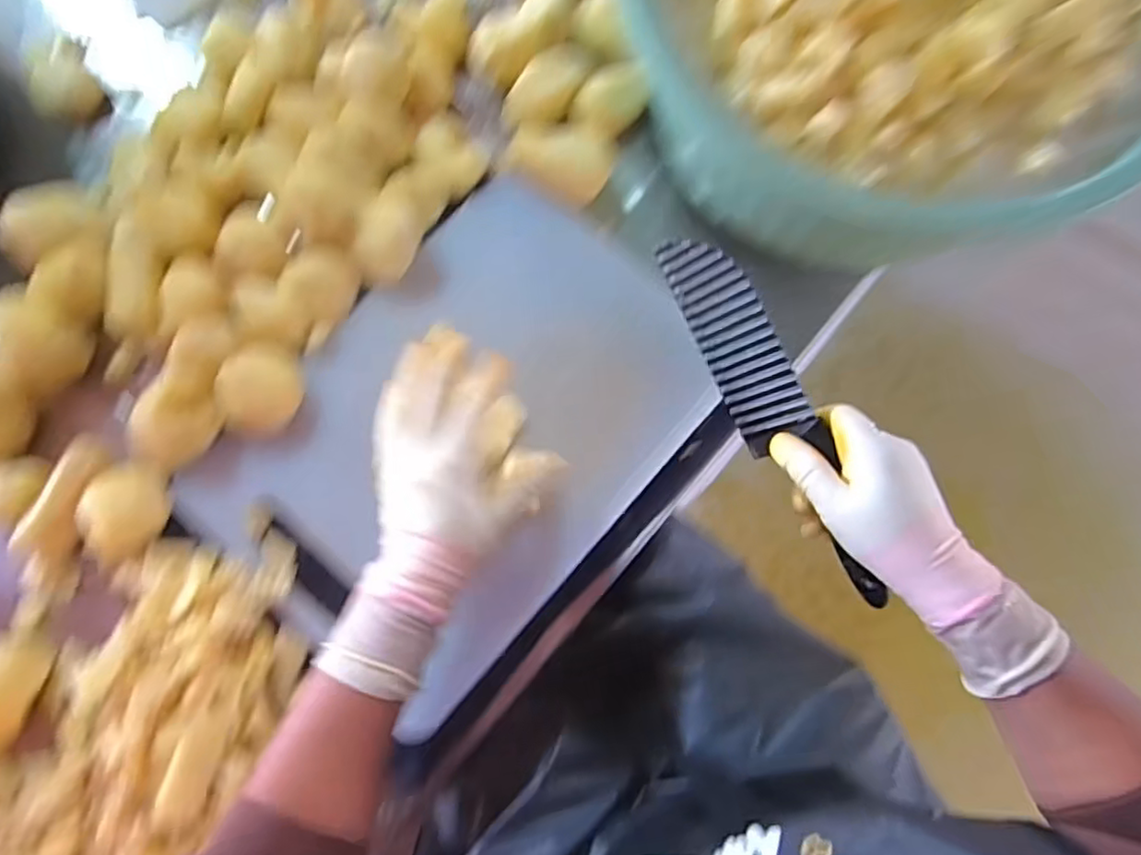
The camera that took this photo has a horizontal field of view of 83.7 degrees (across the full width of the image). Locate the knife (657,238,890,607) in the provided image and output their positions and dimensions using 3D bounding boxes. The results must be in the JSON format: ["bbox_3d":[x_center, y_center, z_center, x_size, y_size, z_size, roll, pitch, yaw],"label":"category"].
[{"bbox_3d":[0.135,-0.007,0.406,0.020,0.057,0.259,-33,91,-44],"label":"knife"}]

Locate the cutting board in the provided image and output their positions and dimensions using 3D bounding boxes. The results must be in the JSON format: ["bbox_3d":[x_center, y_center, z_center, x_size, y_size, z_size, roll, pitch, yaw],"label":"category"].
[{"bbox_3d":[-0.070,0.010,0.491,0.284,0.031,0.378,44,83,4],"label":"cutting board"}]

